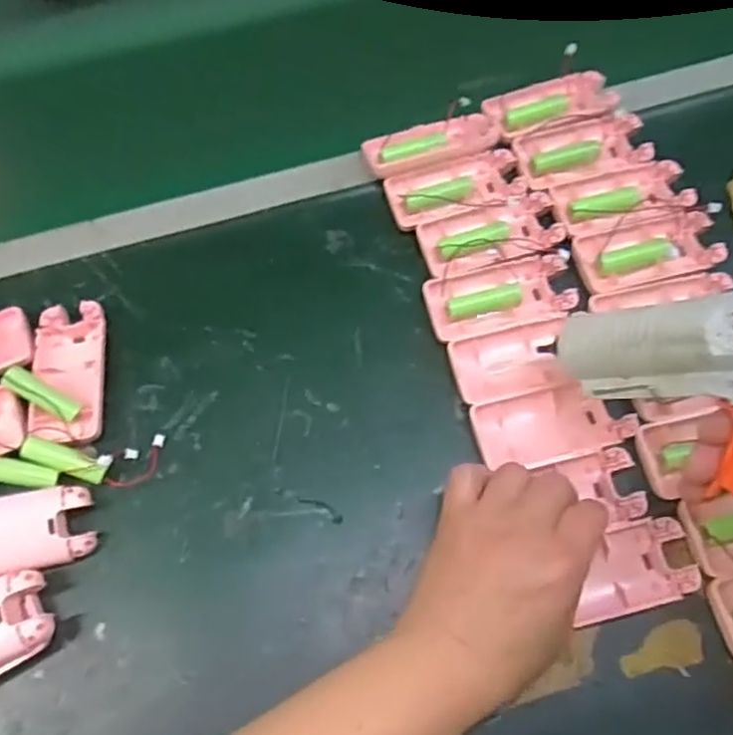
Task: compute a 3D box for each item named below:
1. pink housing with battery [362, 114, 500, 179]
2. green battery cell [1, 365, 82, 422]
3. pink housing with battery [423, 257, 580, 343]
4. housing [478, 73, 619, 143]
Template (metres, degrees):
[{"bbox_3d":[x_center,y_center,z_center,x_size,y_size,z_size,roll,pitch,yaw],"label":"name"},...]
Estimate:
[{"bbox_3d":[0.047,-0.165,0.497,0.096,0.013,0.041,-16,69,-5],"label":"pink housing with battery"},{"bbox_3d":[-0.201,0.017,0.423,0.051,0.014,0.015,31,71,-1],"label":"green battery cell"},{"bbox_3d":[0.088,-0.045,0.447,0.094,0.013,0.046,-12,68,-4],"label":"pink housing with battery"},{"bbox_3d":[0.141,-0.200,0.512,0.101,0.015,0.047,-19,69,-6],"label":"housing"}]

